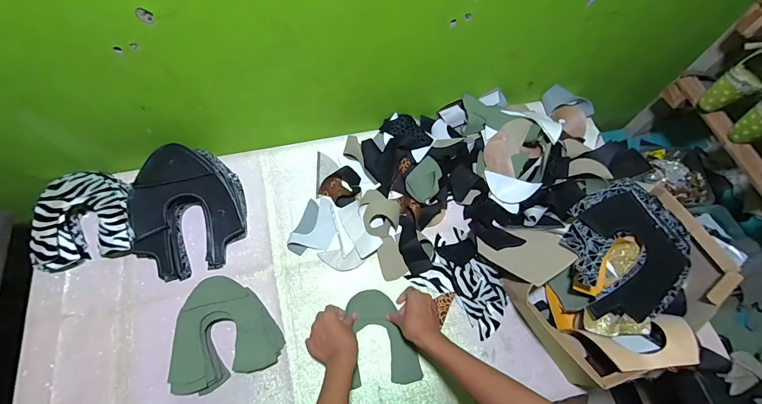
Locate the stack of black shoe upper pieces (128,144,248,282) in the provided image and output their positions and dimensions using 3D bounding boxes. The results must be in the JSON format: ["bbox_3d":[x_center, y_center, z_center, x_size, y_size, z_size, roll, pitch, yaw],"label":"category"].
[{"bbox_3d":[-0.369,0.008,0.670,0.193,0.096,0.244,-11,67,-8],"label":"stack of black shoe upper pieces"}]

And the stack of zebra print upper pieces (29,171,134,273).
[{"bbox_3d":[-0.552,0.034,0.657,0.165,0.074,0.168,-19,69,-11],"label":"stack of zebra print upper pieces"}]

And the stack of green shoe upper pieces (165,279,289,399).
[{"bbox_3d":[-0.274,0.219,0.610,0.176,0.049,0.169,-19,69,-11],"label":"stack of green shoe upper pieces"}]

